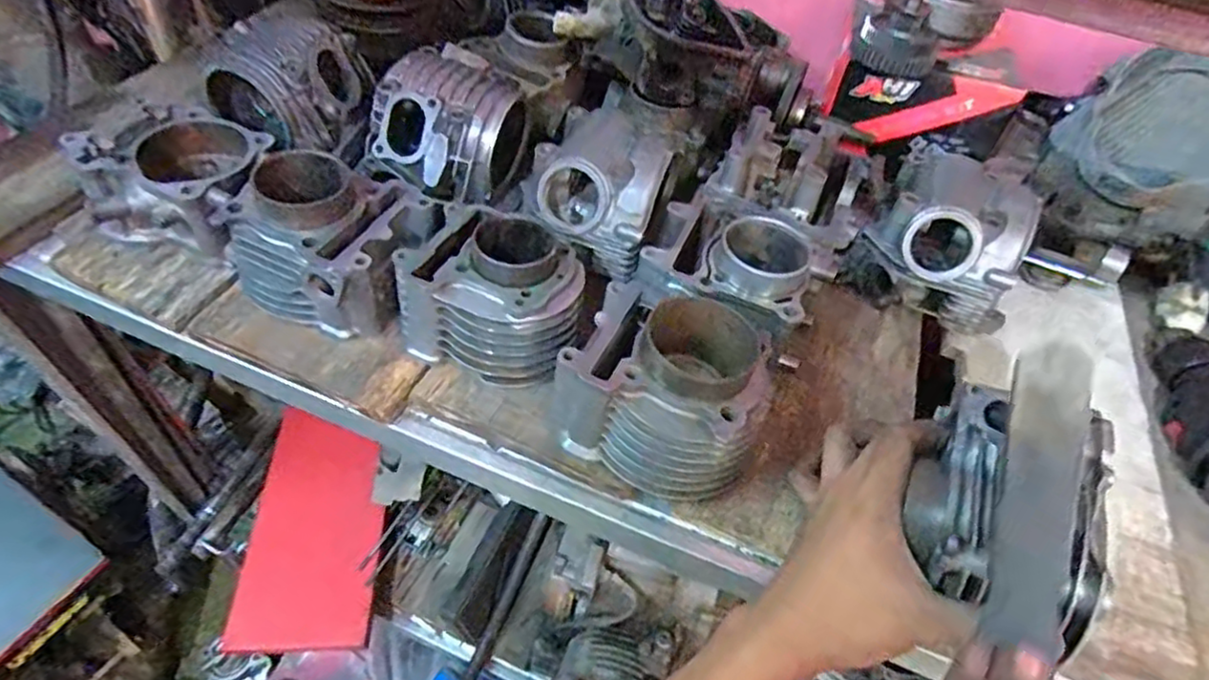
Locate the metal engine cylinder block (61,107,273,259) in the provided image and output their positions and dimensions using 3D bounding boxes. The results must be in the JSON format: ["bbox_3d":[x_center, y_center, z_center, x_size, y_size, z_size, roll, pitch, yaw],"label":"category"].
[{"bbox_3d":[-0.329,-0.121,0.530,0.114,0.070,0.117,31,55,18],"label":"metal engine cylinder block"}]

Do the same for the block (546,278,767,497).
[{"bbox_3d":[0.043,0.029,0.442,0.130,0.089,0.108,23,53,13],"label":"block"}]

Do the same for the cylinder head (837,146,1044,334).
[{"bbox_3d":[0.284,-0.079,0.562,0.130,0.097,0.114,27,53,15],"label":"cylinder head"}]

